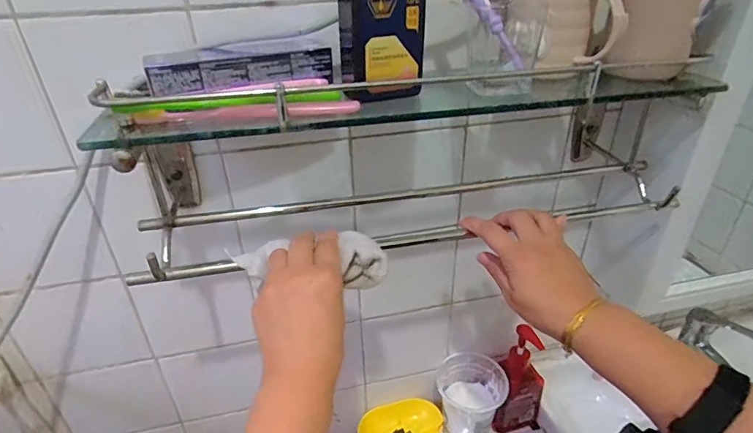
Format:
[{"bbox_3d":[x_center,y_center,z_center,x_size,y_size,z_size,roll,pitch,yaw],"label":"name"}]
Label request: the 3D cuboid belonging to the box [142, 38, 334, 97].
[{"bbox_3d":[-0.129,-0.146,0.427,0.166,0.030,0.049,-16,36,-23],"label":"box"}]

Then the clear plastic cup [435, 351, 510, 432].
[{"bbox_3d":[0.166,0.335,0.800,0.115,0.149,0.102,-4,33,-5],"label":"clear plastic cup"}]

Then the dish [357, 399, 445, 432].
[{"bbox_3d":[0.045,0.397,0.809,0.151,0.061,0.073,-12,35,-17],"label":"dish"}]

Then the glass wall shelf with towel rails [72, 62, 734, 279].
[{"bbox_3d":[0.065,-0.083,0.506,0.610,0.195,0.190,-9,34,-14],"label":"glass wall shelf with towel rails"}]

